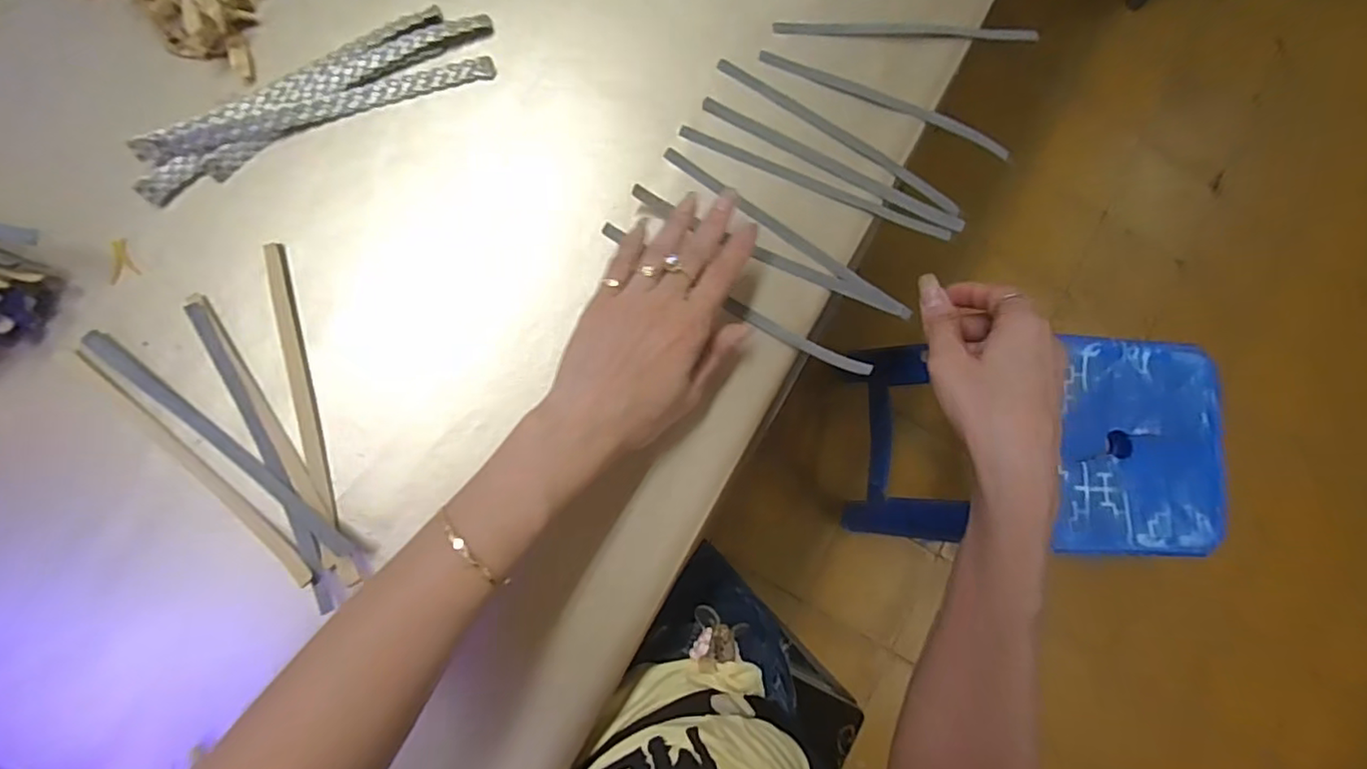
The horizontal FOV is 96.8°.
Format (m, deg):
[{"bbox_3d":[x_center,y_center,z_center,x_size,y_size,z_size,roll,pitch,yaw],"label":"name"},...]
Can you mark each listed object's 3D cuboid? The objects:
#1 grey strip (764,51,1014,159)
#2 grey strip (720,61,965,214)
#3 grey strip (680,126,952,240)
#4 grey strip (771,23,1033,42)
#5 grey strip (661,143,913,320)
[{"bbox_3d":[0.142,-0.192,0.417,0.188,0.008,0.008,19,83,-7],"label":"grey strip"},{"bbox_3d":[0.107,-0.167,0.411,0.188,0.005,0.011,30,82,-5],"label":"grey strip"},{"bbox_3d":[0.089,-0.134,0.402,0.187,0.014,0.010,21,83,-6],"label":"grey strip"},{"bbox_3d":[0.156,-0.247,0.422,0.188,0.009,0.012,-2,86,-9],"label":"grey strip"},{"bbox_3d":[0.067,-0.097,0.394,0.187,0.008,0.010,34,82,-2],"label":"grey strip"}]

